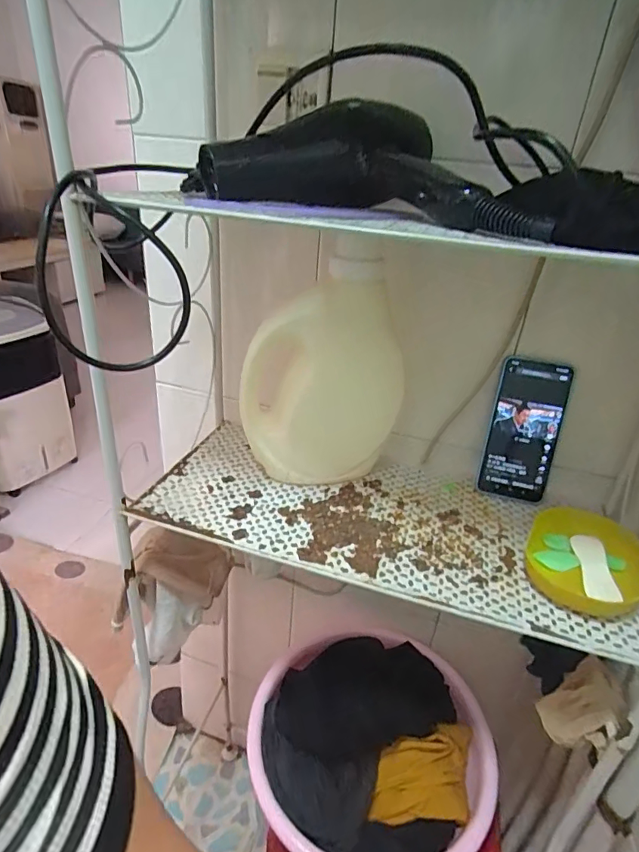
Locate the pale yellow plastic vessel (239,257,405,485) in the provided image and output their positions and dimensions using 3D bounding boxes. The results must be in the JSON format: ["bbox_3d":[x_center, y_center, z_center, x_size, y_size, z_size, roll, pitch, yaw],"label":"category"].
[{"bbox_3d":[0.004,-0.046,0.547,0.177,0.242,0.065,-5,30,-19],"label":"pale yellow plastic vessel"}]

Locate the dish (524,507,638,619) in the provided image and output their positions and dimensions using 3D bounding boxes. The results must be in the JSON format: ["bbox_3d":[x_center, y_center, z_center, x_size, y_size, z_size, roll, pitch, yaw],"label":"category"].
[{"bbox_3d":[0.268,0.132,0.475,0.107,0.031,0.137,22,33,28],"label":"dish"}]

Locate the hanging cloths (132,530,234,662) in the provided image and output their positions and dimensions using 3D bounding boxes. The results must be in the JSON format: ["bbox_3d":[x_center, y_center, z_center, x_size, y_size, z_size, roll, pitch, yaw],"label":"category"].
[{"bbox_3d":[-0.184,0.237,0.656,0.118,0.182,0.068,-3,30,-15],"label":"hanging cloths"}]

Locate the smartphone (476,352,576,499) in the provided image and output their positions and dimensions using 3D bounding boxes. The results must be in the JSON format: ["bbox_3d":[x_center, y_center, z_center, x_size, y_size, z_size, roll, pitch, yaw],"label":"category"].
[{"bbox_3d":[0.255,0.005,0.590,0.084,0.173,0.015,13,7,13],"label":"smartphone"}]

